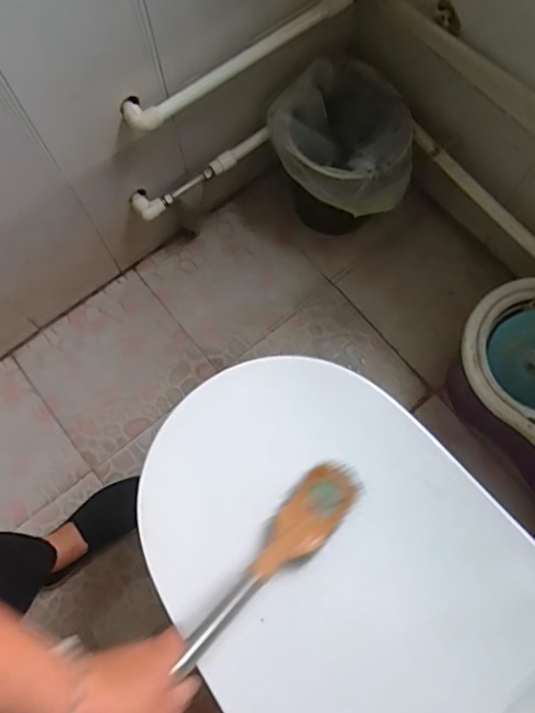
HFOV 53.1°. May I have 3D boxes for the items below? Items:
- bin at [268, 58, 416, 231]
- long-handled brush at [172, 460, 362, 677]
[{"bbox_3d":[0.136,-0.376,1.052,0.248,0.248,0.253,0,72,1],"label":"bin"},{"bbox_3d":[-0.080,0.243,0.397,0.059,0.067,0.548,43,40,13],"label":"long-handled brush"}]

